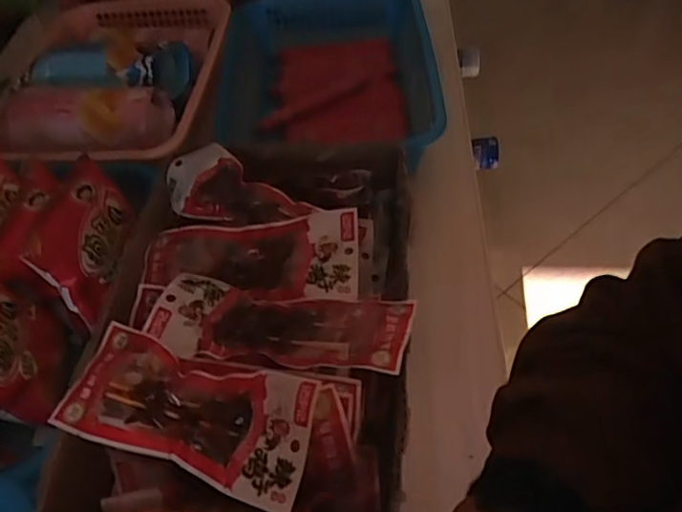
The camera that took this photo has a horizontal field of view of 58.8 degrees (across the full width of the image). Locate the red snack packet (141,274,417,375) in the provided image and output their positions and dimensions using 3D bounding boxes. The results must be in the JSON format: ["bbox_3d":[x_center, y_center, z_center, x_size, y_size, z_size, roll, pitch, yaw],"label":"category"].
[{"bbox_3d":[-0.046,0.048,0.453,0.192,0.029,0.075,6,52,11],"label":"red snack packet"}]

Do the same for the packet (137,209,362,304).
[{"bbox_3d":[-0.079,0.003,0.516,0.188,0.029,0.080,-1,51,6],"label":"packet"}]

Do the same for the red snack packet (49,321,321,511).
[{"bbox_3d":[-0.105,0.103,0.412,0.182,0.037,0.077,16,54,18],"label":"red snack packet"}]

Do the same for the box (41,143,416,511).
[{"bbox_3d":[-0.068,0.056,0.503,0.250,0.115,0.373,4,51,10],"label":"box"}]

